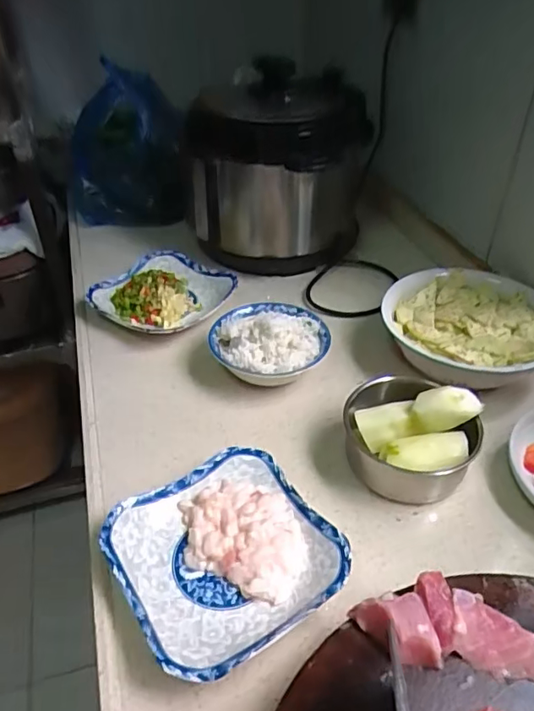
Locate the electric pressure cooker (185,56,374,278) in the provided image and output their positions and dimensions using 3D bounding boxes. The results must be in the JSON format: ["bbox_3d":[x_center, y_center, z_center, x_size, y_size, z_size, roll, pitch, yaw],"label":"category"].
[{"bbox_3d":[0.011,-0.300,0.865,0.262,0.263,0.271,-5,39,-7],"label":"electric pressure cooker"}]

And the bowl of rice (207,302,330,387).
[{"bbox_3d":[0.003,-0.015,0.691,0.146,0.079,0.133,0,39,0],"label":"bowl of rice"}]

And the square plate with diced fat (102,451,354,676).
[{"bbox_3d":[-0.038,0.179,0.480,0.175,0.042,0.175,-22,44,-25],"label":"square plate with diced fat"}]

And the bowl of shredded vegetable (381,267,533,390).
[{"bbox_3d":[0.263,-0.033,0.700,0.214,0.072,0.186,8,39,10],"label":"bowl of shredded vegetable"}]

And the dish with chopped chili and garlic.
[{"bbox_3d":[-0.153,-0.089,0.822,0.184,0.051,0.175,0,39,0],"label":"dish with chopped chili and garlic"}]

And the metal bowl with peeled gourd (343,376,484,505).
[{"bbox_3d":[0.150,0.083,0.563,0.131,0.081,0.121,0,39,0],"label":"metal bowl with peeled gourd"}]

